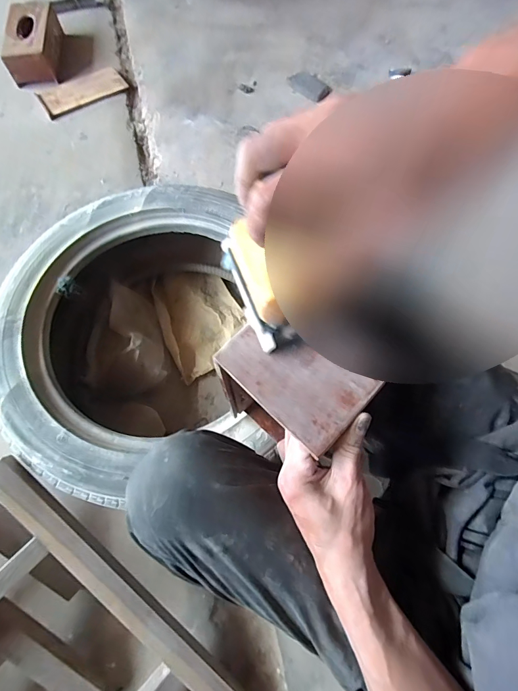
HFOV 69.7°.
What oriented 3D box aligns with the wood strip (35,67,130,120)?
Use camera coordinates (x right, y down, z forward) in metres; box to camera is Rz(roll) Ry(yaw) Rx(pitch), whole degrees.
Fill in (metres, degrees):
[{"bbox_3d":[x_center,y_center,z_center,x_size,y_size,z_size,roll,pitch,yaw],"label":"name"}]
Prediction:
[{"bbox_3d":[-0.537,-0.780,1.134,0.256,0.017,0.125,-35,73,-13],"label":"wood strip"}]

